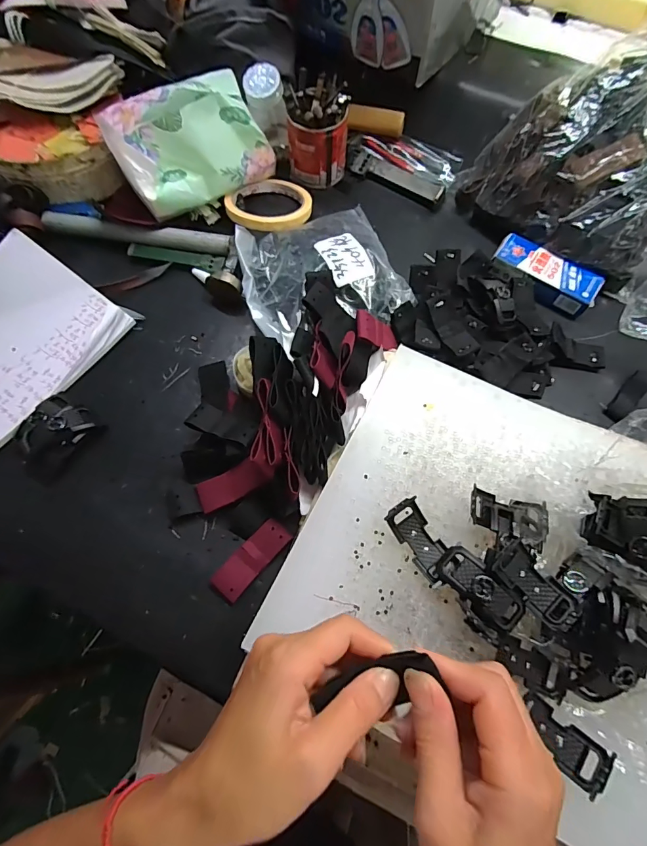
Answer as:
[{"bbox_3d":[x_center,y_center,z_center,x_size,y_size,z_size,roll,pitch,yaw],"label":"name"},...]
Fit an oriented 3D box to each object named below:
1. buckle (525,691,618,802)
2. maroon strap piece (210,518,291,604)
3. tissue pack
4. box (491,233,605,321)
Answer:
[{"bbox_3d":[0.141,0.189,0.245,0.056,0.016,0.026,35,72,12],"label":"buckle"},{"bbox_3d":[-0.056,0.107,0.323,0.024,0.013,0.065,40,73,14],"label":"maroon strap piece"},{"bbox_3d":[-0.134,-0.284,0.422,0.146,0.082,0.078,-29,72,-11],"label":"tissue pack"},{"bbox_3d":[0.227,-0.152,0.424,0.105,0.023,0.046,36,73,12],"label":"box"}]

